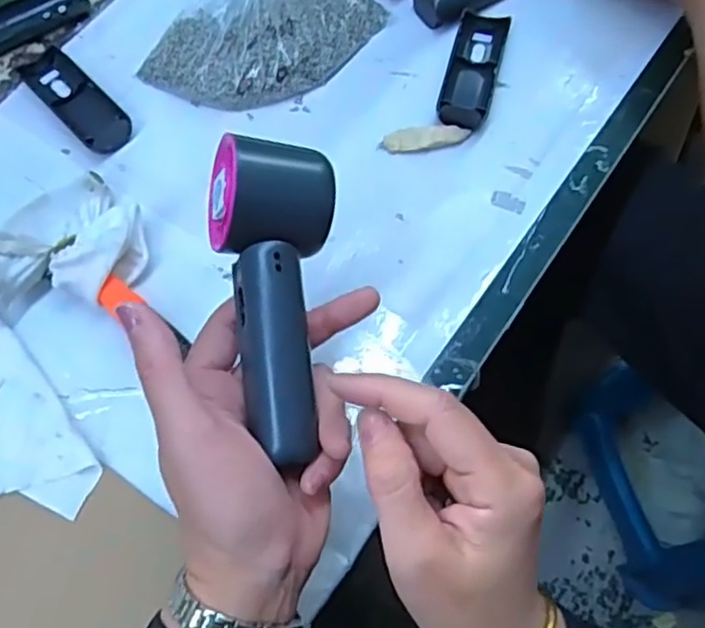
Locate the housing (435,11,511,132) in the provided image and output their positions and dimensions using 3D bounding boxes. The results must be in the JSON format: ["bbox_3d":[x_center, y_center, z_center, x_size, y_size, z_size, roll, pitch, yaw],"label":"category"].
[{"bbox_3d":[0.090,-0.181,0.499,0.037,0.021,0.103,13,70,7],"label":"housing"}]

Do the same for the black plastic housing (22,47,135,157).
[{"bbox_3d":[-0.206,-0.160,0.497,0.037,0.014,0.106,-41,72,-13],"label":"black plastic housing"}]

